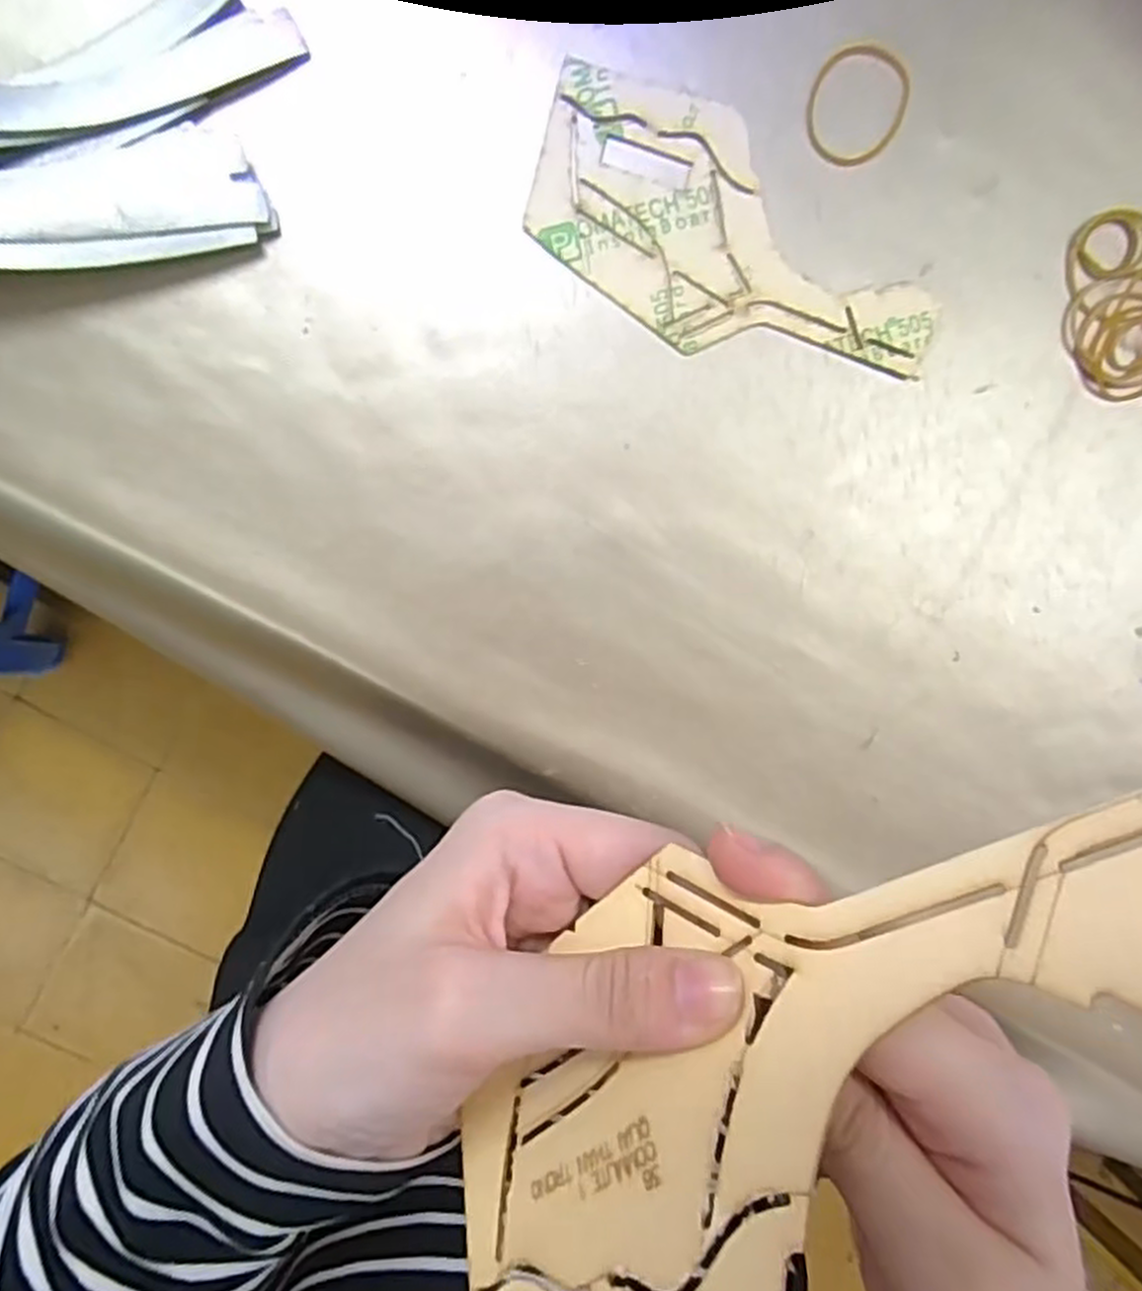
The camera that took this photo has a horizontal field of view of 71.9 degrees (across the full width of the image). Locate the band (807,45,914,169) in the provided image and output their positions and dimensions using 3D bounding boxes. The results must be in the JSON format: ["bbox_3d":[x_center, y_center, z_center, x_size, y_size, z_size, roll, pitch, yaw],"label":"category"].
[{"bbox_3d":[0.110,-0.208,0.302,0.038,0.004,0.045,28,94,-6],"label":"band"}]

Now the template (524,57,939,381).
[{"bbox_3d":[0.060,-0.151,0.305,0.168,0.004,0.077,36,93,-6],"label":"template"}]

